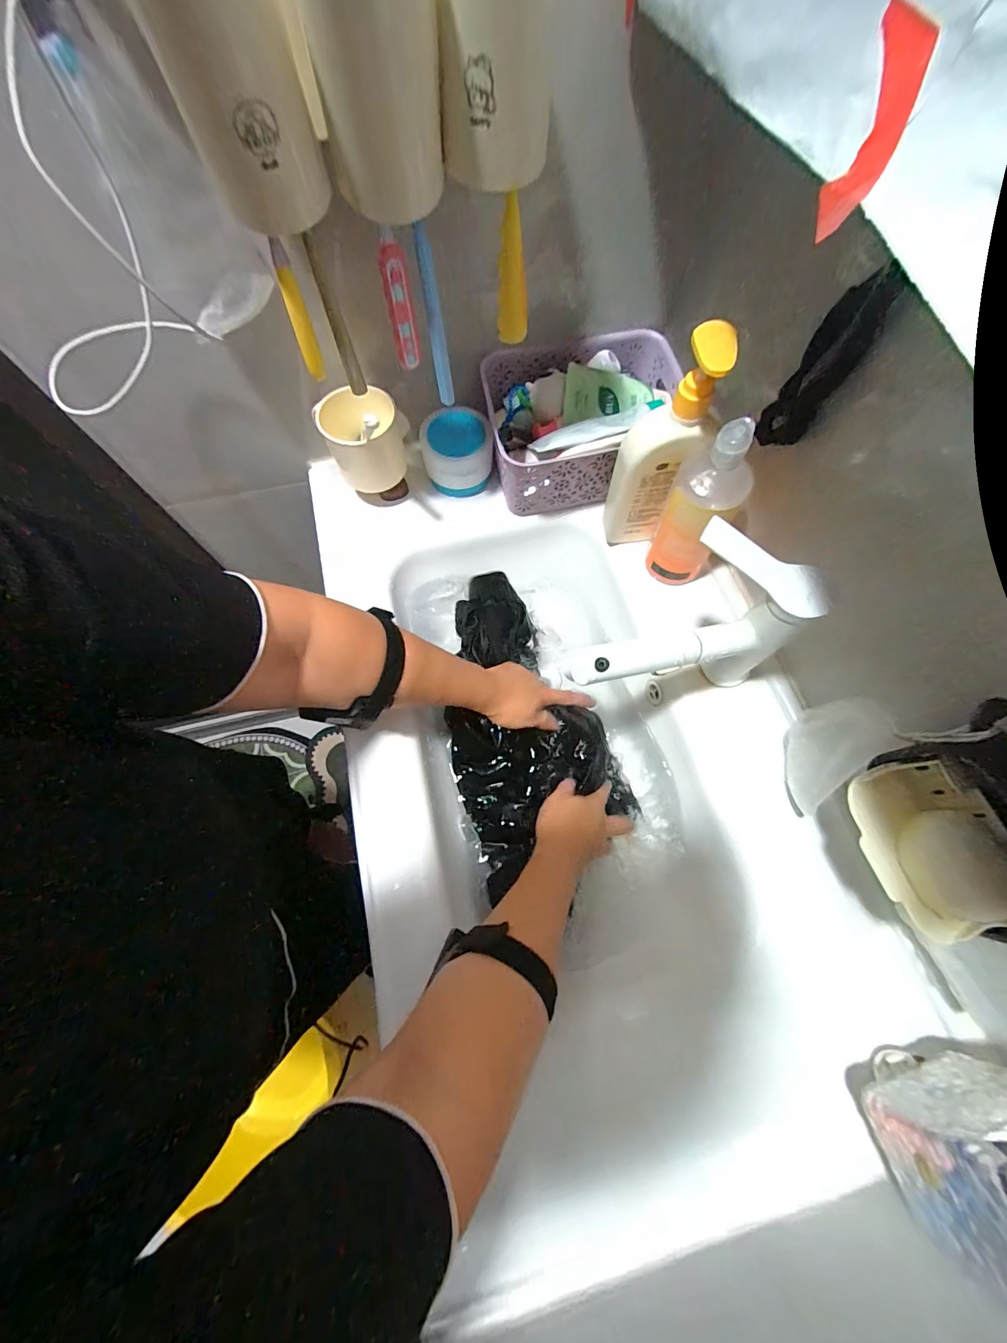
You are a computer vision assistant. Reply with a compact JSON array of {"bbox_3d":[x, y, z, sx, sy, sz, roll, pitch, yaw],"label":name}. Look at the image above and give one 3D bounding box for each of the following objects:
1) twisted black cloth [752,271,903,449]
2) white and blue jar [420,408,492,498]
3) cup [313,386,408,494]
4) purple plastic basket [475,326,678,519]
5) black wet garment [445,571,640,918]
[{"bbox_3d":[0.255,-0.242,0.340,0.038,0.128,0.026,32,72,11],"label":"twisted black cloth"},{"bbox_3d":[-0.059,-0.276,0.547,0.088,0.083,0.074,-9,69,-4],"label":"white and blue jar"},{"bbox_3d":[-0.162,-0.263,0.493,0.086,0.082,0.071,-11,69,-5],"label":"cup"},{"bbox_3d":[0.099,-0.308,0.538,0.234,0.111,0.172,-7,69,-4],"label":"purple plastic basket"},{"bbox_3d":[0.012,0.046,0.512,0.184,0.063,0.352,-20,71,-8],"label":"black wet garment"}]

